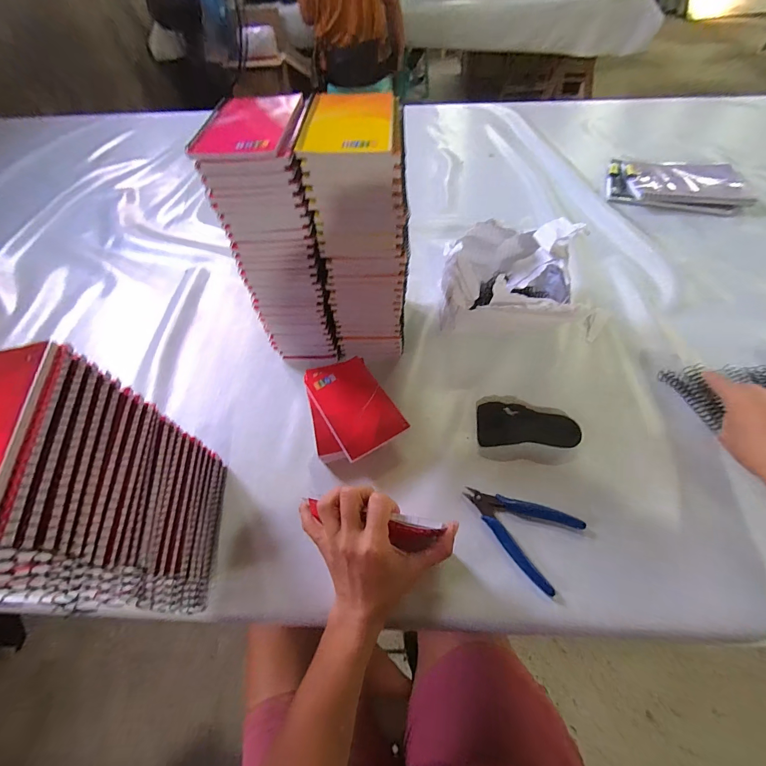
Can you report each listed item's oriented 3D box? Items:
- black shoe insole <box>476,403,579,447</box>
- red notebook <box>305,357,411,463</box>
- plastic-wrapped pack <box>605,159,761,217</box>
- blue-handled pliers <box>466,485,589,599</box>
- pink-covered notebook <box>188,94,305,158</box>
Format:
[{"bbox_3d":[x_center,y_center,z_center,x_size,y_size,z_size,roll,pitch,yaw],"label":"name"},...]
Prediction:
[{"bbox_3d":[0.181,0.053,0.459,0.118,0.015,0.055,1,56,5],"label":"black shoe insole"},{"bbox_3d":[-0.038,0.022,0.460,0.082,0.006,0.142,-27,57,-12],"label":"red notebook"},{"bbox_3d":[0.593,-0.400,0.728,0.250,0.050,0.132,14,58,13],"label":"plastic-wrapped pack"},{"bbox_3d":[0.146,0.150,0.395,0.117,0.009,0.082,35,64,24],"label":"blue-handled pliers"},{"bbox_3d":[-0.132,-0.254,0.357,0.096,0.012,0.123,2,56,5],"label":"pink-covered notebook"}]

